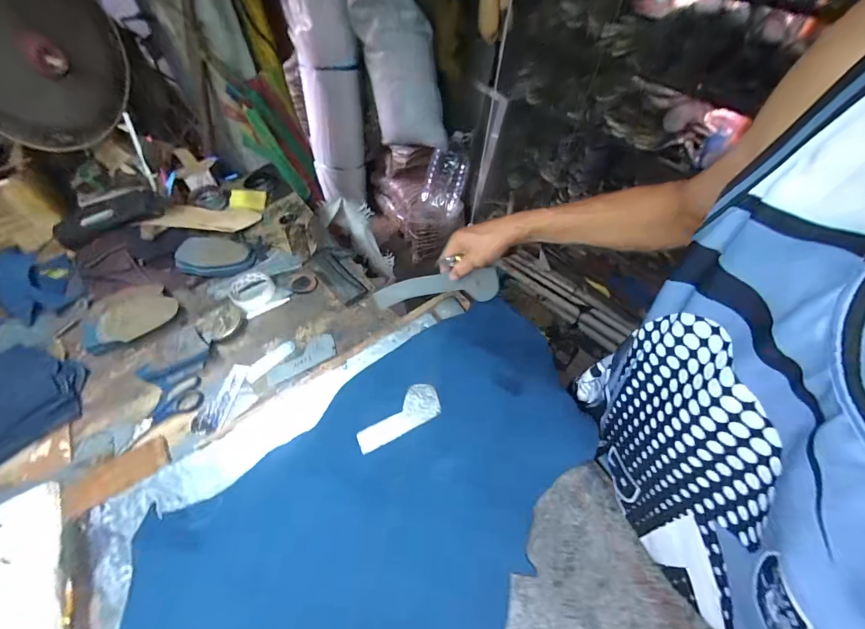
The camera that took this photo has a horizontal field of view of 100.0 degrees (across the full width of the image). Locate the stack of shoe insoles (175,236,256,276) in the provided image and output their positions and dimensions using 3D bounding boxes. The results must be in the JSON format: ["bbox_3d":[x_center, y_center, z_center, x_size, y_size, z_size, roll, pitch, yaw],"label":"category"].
[{"bbox_3d":[-0.489,-0.135,0.822,0.157,0.034,0.104,0,52,2],"label":"stack of shoe insoles"}]

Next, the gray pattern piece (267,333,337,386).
[{"bbox_3d":[-0.237,0.078,0.657,0.126,0.012,0.051,-26,56,-18],"label":"gray pattern piece"}]

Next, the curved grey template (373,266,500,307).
[{"bbox_3d":[0.009,-0.039,0.599,0.203,0.058,0.007,-8,31,-2],"label":"curved grey template"}]

